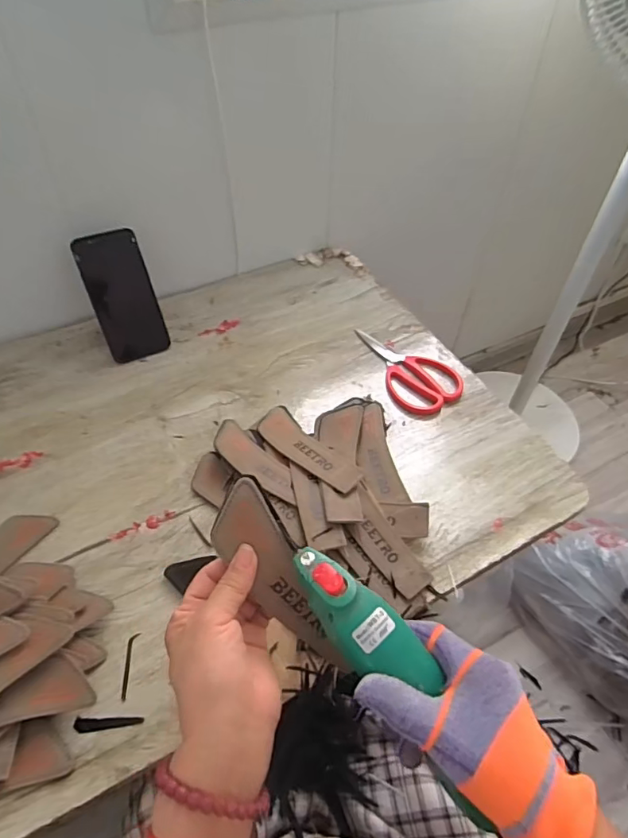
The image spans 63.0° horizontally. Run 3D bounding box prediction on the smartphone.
[{"bbox_3d":[-0.260,-0.166,0.700,0.081,0.167,0.010,-20,19,-17],"label":"smartphone"}]

